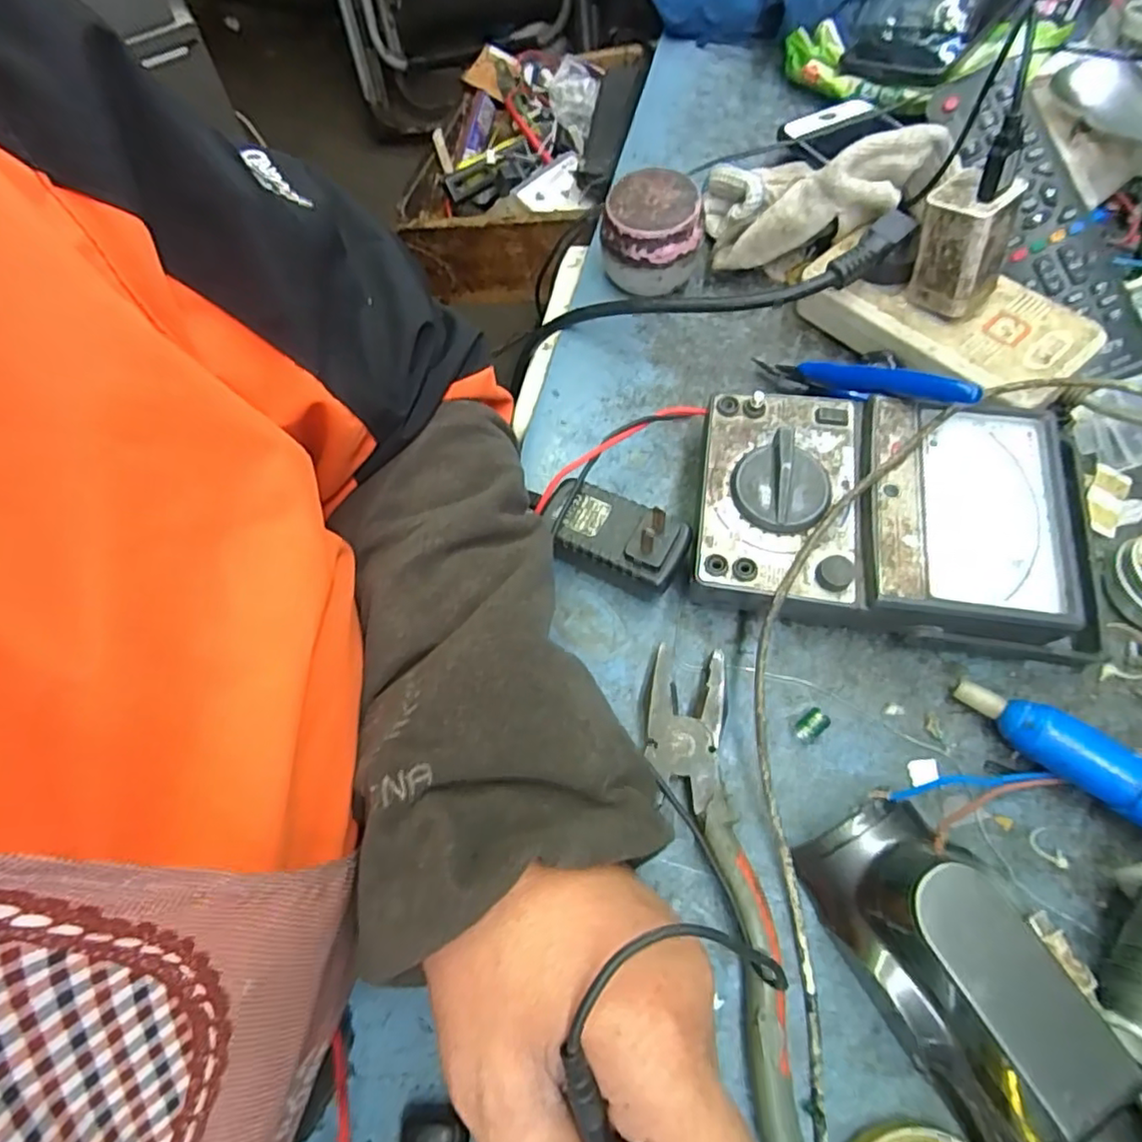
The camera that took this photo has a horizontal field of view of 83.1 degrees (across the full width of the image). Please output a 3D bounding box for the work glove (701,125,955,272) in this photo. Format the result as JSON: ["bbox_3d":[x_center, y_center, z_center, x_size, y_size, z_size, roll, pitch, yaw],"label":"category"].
[{"bbox_3d":[0.150,-0.226,0.387,0.134,0.050,0.063,-4,63,27],"label":"work glove"}]

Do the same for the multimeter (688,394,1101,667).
[{"bbox_3d":[0.155,-0.024,0.316,0.193,0.049,0.115,7,66,5],"label":"multimeter"}]

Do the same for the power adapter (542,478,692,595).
[{"bbox_3d":[0.020,-0.018,0.320,0.071,0.047,0.040,29,70,14],"label":"power adapter"}]

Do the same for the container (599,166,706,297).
[{"bbox_3d":[0.050,-0.204,0.400,0.057,0.055,0.057,-1,65,2],"label":"container"}]

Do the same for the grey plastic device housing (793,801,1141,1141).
[{"bbox_3d":[0.152,0.160,0.229,0.058,0.055,0.157,-28,68,-10],"label":"grey plastic device housing"}]

